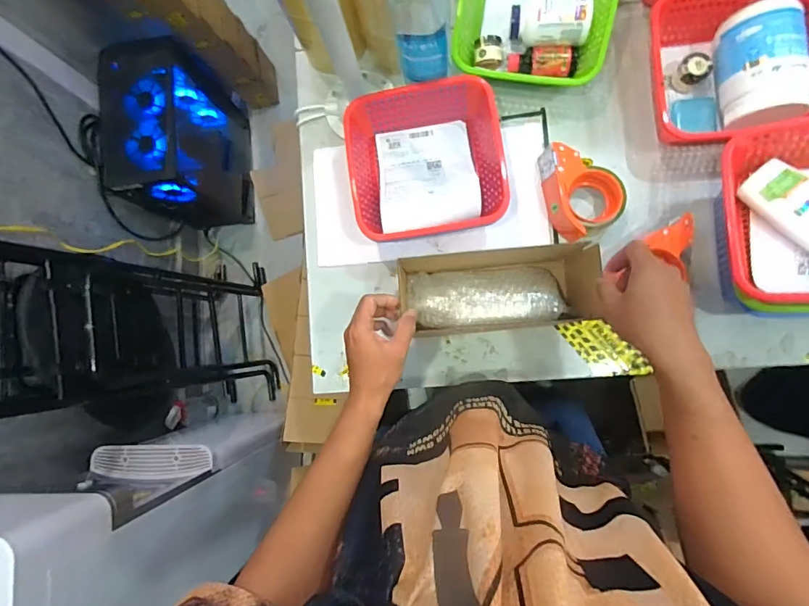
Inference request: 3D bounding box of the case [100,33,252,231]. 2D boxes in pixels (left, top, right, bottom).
[{"bbox_3d":[-0.690,-0.497,1.418,0.236,0.484,0.423,-9,85,5],"label":"case"}]

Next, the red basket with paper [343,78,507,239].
[{"bbox_3d":[0.033,-0.214,0.695,0.224,0.092,0.227,-9,85,5],"label":"red basket with paper"}]

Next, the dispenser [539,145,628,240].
[{"bbox_3d":[0.268,-0.182,0.683,0.102,0.054,0.154,-27,83,3],"label":"dispenser"}]

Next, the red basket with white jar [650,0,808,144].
[{"bbox_3d":[0.478,-0.355,0.651,0.224,0.103,0.217,-4,85,6],"label":"red basket with white jar"}]

